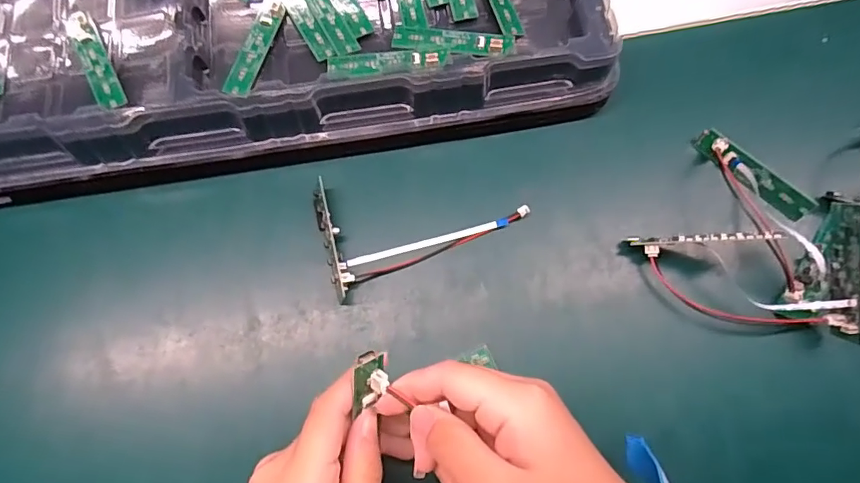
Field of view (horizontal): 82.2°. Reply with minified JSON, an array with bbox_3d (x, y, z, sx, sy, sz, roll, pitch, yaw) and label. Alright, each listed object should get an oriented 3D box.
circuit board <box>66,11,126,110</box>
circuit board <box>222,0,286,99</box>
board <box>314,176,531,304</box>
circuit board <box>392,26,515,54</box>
[{"bbox_3d":[-0.228,-0.123,0.334,0.016,0.004,0.083,-29,75,-8],"label":"circuit board"},{"bbox_3d":[-0.120,-0.136,0.338,0.018,0.004,0.084,15,74,5],"label":"circuit board"},{"bbox_3d":[-0.011,-0.022,0.331,0.136,0.024,0.072,-25,75,-7],"label":"board"},{"bbox_3d":[0.016,-0.138,0.338,0.082,0.005,0.022,8,65,8],"label":"circuit board"}]

